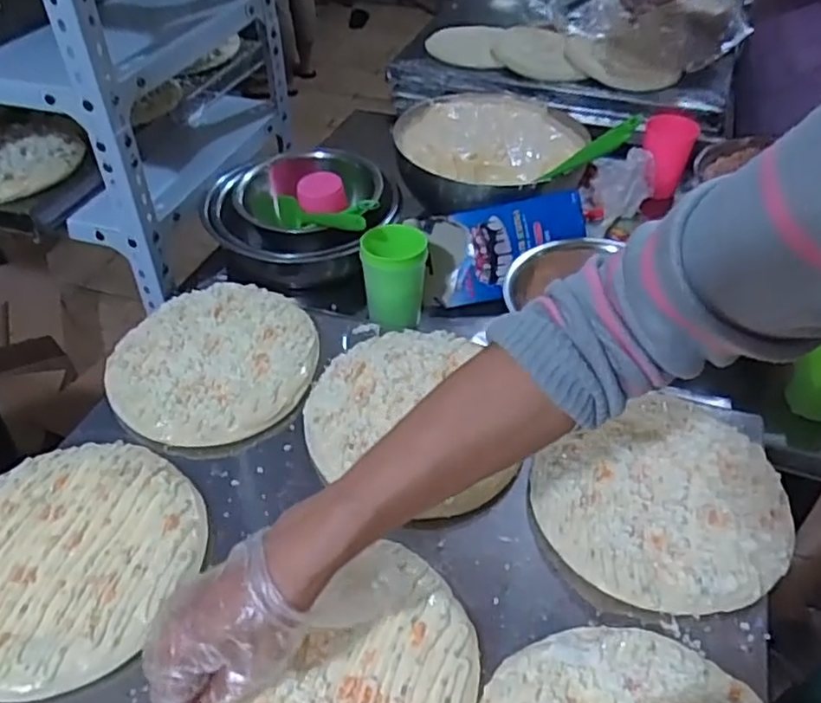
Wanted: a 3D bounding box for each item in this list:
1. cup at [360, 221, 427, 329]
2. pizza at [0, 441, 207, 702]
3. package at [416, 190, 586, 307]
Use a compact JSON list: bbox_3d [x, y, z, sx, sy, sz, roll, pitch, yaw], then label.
[{"bbox_3d":[-0.018,-0.089,0.799,0.074,0.104,0.072,0,44,0],"label":"cup"},{"bbox_3d":[-0.266,0.159,0.512,0.185,0.029,0.199,0,44,0],"label":"pizza"},{"bbox_3d":[0.114,-0.126,0.838,0.206,0.037,0.117,-9,88,13],"label":"package"}]

